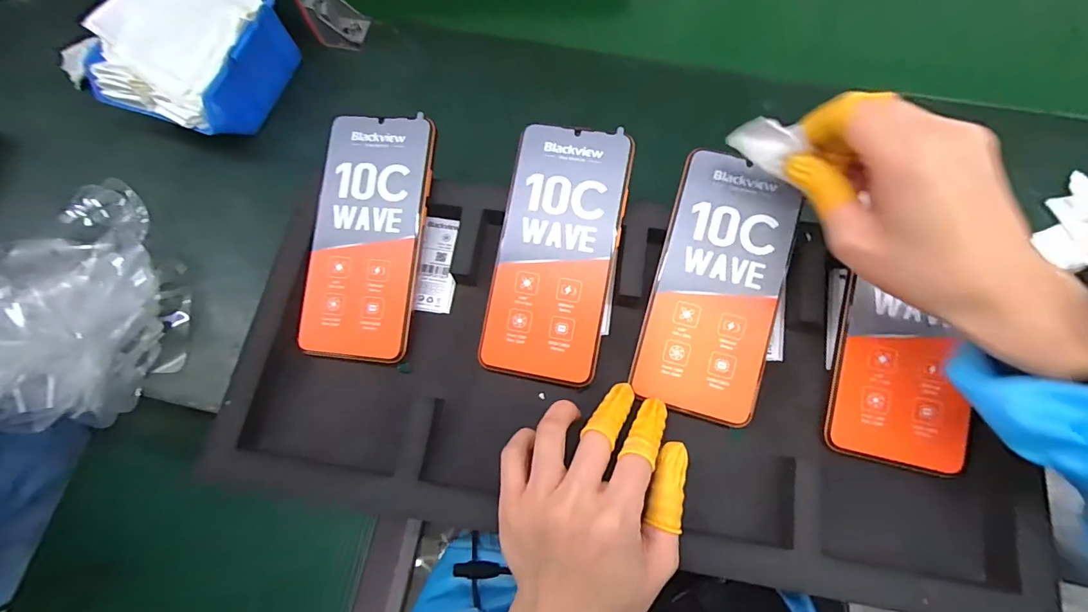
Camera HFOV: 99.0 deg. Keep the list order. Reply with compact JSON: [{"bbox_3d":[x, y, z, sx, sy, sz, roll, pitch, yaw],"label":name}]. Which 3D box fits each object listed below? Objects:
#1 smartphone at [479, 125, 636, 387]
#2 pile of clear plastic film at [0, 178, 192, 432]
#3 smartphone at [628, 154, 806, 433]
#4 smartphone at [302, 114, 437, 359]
[{"bbox_3d":[0.009,-0.035,0.310,0.078,0.008,0.168,10,87,5],"label":"smartphone"},{"bbox_3d":[-0.391,0.001,0.366,0.181,0.051,0.194,0,71,1],"label":"pile of clear plastic film"},{"bbox_3d":[0.111,-0.014,0.298,0.077,0.007,0.167,12,86,5],"label":"smartphone"},{"bbox_3d":[-0.120,-0.048,0.317,0.074,0.010,0.165,6,84,3],"label":"smartphone"}]

